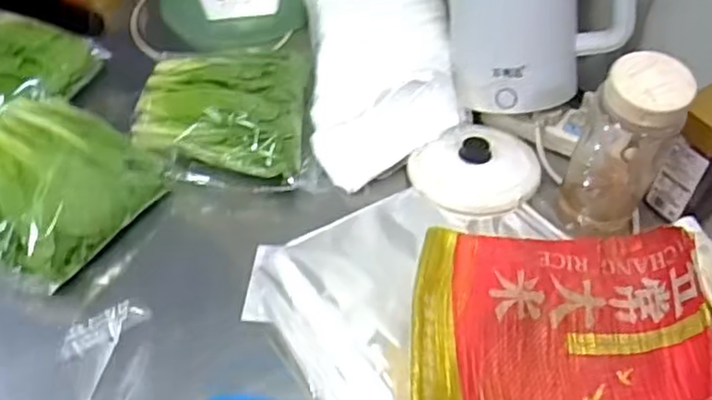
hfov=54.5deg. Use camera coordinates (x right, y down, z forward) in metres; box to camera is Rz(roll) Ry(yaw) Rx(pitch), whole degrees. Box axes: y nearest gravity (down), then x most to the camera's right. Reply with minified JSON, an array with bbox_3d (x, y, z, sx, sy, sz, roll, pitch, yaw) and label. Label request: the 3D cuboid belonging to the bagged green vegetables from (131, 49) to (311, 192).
[{"bbox_3d":[-0.153,-0.108,0.801,0.195,0.073,0.201,2,49,0],"label":"bagged green vegetables"}]

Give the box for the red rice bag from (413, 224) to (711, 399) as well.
[{"bbox_3d":[0.172,0.143,0.584,0.248,0.062,0.287,3,49,1],"label":"red rice bag"}]

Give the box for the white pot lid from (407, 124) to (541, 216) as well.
[{"bbox_3d":[0.138,-0.037,0.764,0.134,0.030,0.115,-26,55,-22],"label":"white pot lid"}]

